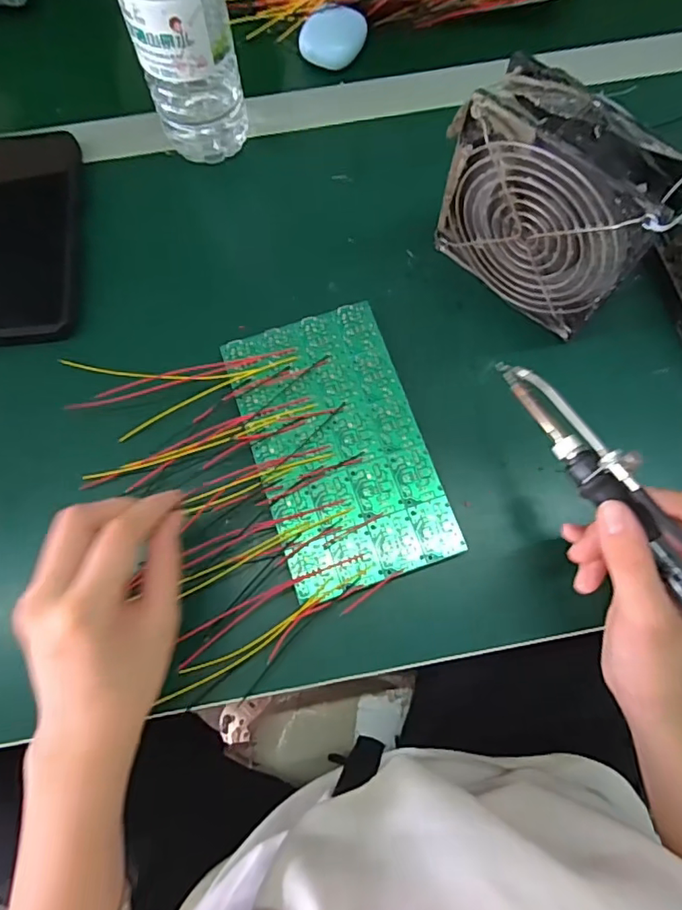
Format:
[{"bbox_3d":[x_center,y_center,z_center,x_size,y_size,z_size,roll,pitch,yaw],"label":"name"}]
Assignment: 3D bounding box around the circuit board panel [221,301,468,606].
[{"bbox_3d":[-0.002,-0.007,0.335,0.101,0.004,0.171,-18,75,-4],"label":"circuit board panel"}]

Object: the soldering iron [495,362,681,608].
[{"bbox_3d":[0.143,0.028,0.256,0.016,0.032,0.209,-27,65,-10],"label":"soldering iron"}]

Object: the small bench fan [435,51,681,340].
[{"bbox_3d":[0.124,-0.138,0.320,0.130,0.116,0.042,41,78,12],"label":"small bench fan"}]

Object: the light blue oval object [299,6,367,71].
[{"bbox_3d":[-0.007,-0.343,0.441,0.040,0.023,0.048,31,76,9],"label":"light blue oval object"}]

